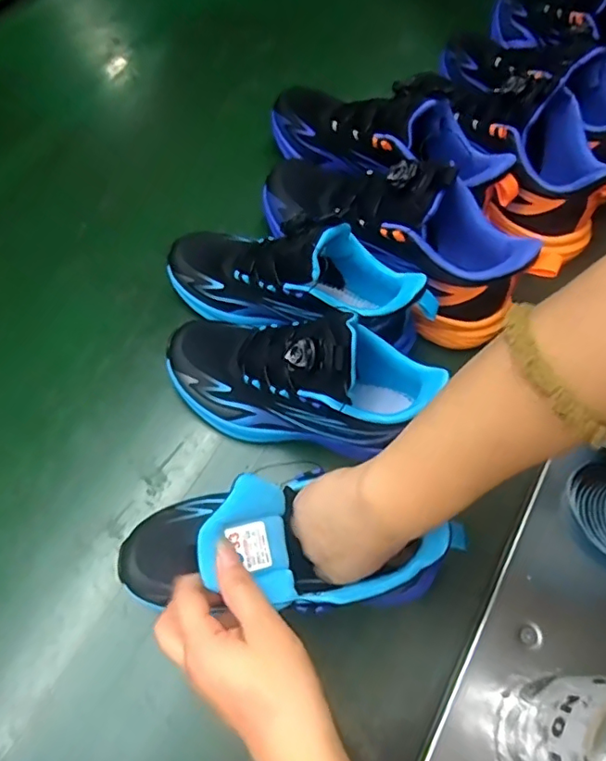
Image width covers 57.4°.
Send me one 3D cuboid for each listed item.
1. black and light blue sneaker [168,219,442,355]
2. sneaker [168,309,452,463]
[{"bbox_3d":[-0.006,-0.092,0.457,0.230,0.118,0.084,8,64,17],"label":"black and light blue sneaker"},{"bbox_3d":[-0.009,-0.007,0.418,0.198,0.138,0.076,12,65,4],"label":"sneaker"}]

